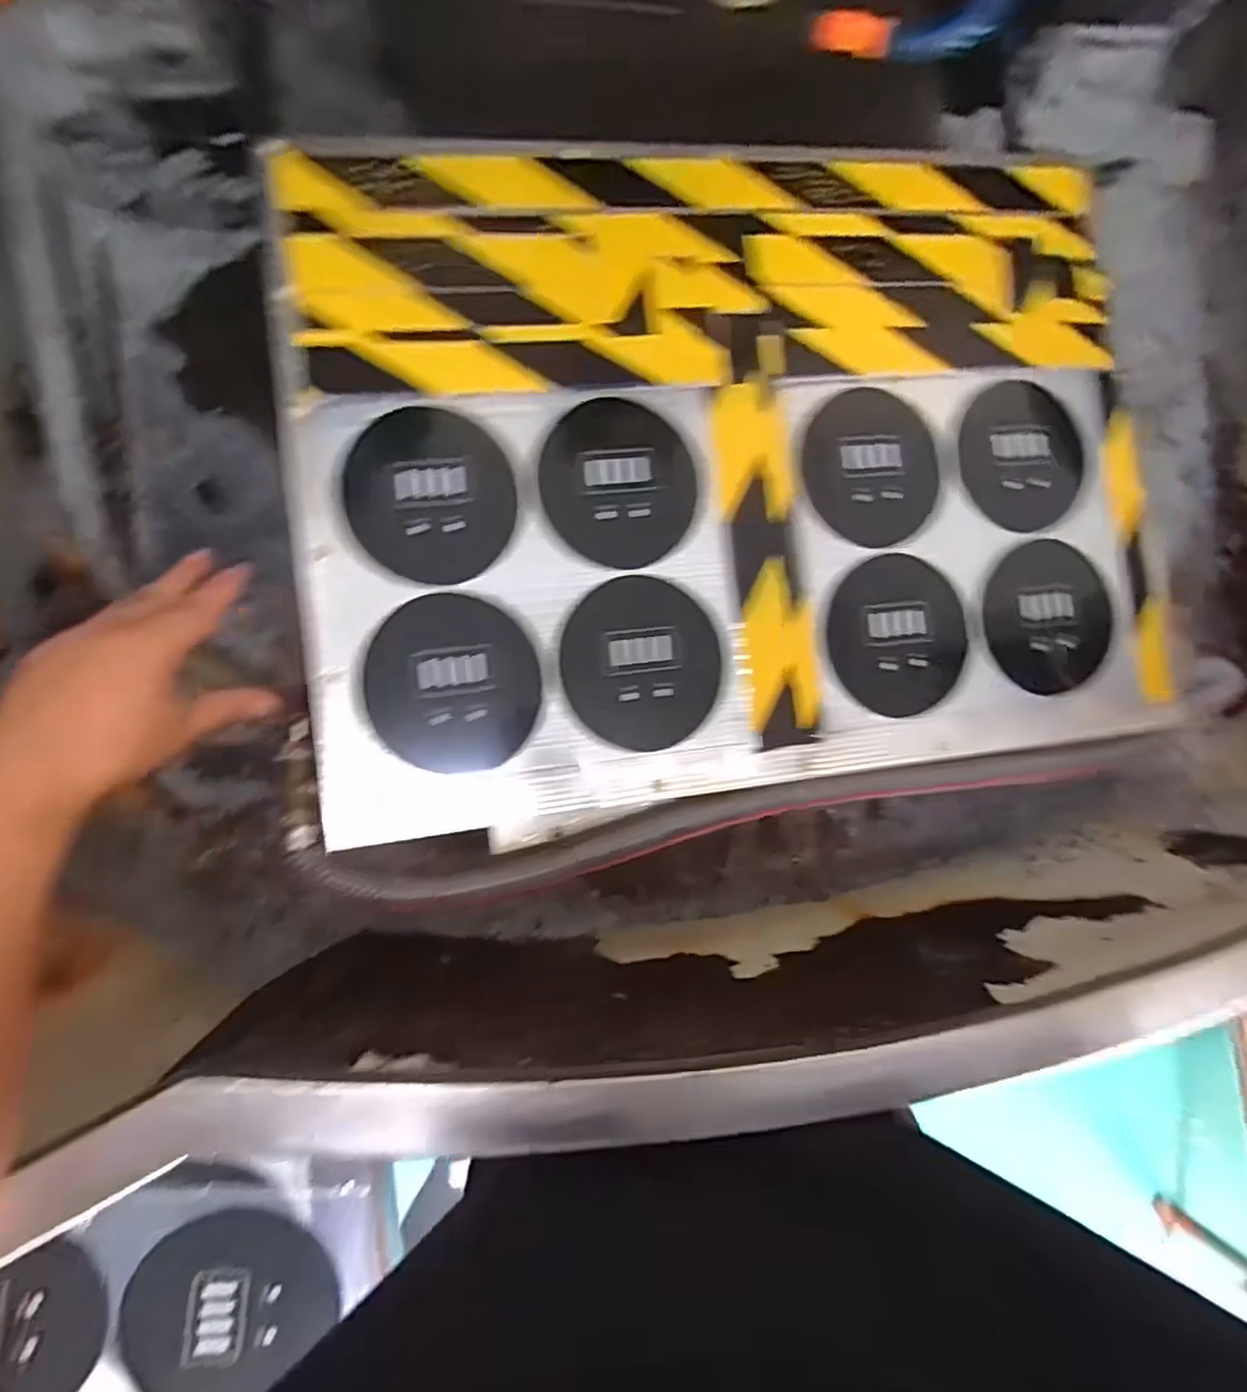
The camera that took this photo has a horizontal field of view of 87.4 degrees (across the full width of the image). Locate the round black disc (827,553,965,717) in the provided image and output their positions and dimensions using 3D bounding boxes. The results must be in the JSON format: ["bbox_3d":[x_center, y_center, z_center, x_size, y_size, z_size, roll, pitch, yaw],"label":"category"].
[{"bbox_3d":[0.218,-0.049,0.512,0.107,0.007,0.121,-27,91,-9],"label":"round black disc"}]

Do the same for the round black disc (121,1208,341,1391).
[{"bbox_3d":[-0.243,0.375,0.403,0.118,0.011,0.108,0,87,-8],"label":"round black disc"}]

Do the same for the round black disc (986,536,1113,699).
[{"bbox_3d":[0.348,-0.066,0.535,0.111,0.009,0.122,0,87,-8],"label":"round black disc"}]

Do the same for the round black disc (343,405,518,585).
[{"bbox_3d":[-0.135,-0.142,0.461,0.119,0.008,0.110,0,87,-8],"label":"round black disc"}]

